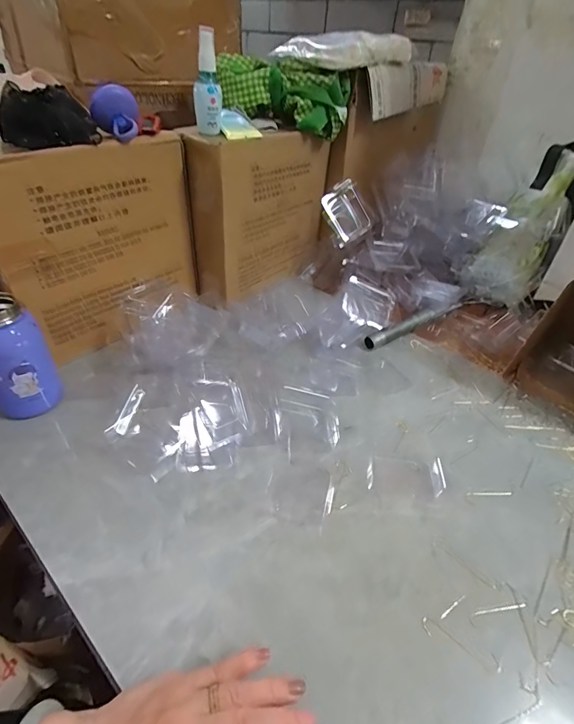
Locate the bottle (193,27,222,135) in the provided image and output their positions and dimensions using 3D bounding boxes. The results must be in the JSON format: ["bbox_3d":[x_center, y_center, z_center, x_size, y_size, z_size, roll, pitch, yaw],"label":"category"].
[{"bbox_3d":[-0.114,-0.395,0.556,0.037,0.122,0.047,-1,39,-9],"label":"bottle"}]

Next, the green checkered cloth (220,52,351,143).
[{"bbox_3d":[-0.010,-0.440,0.645,0.210,0.090,0.073,16,40,13],"label":"green checkered cloth"}]

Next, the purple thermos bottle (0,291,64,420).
[{"bbox_3d":[-0.326,-0.002,0.466,0.072,0.143,0.064,-23,47,-31],"label":"purple thermos bottle"}]

